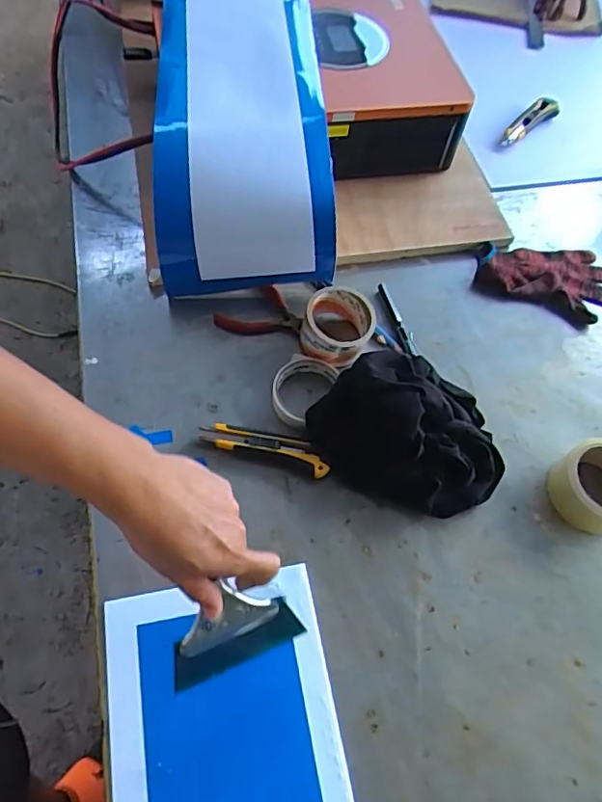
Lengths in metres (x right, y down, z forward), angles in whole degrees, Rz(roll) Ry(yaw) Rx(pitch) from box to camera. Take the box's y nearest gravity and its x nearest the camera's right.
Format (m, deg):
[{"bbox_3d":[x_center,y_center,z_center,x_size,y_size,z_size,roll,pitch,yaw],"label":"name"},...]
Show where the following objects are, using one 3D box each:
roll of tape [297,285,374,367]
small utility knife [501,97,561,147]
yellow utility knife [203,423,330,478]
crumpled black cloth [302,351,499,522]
[{"bbox_3d":[0.045,-0.090,0.688,0.083,0.053,0.086,1,61,-2],"label":"roll of tape"},{"bbox_3d":[0.388,-0.475,0.946,0.150,0.020,0.035,-39,70,-21],"label":"small utility knife"},{"bbox_3d":[-0.040,0.053,0.628,0.146,0.021,0.033,16,62,6],"label":"yellow utility knife"},{"bbox_3d":[0.123,0.033,0.618,0.206,0.079,0.152,27,63,11],"label":"crumpled black cloth"}]

